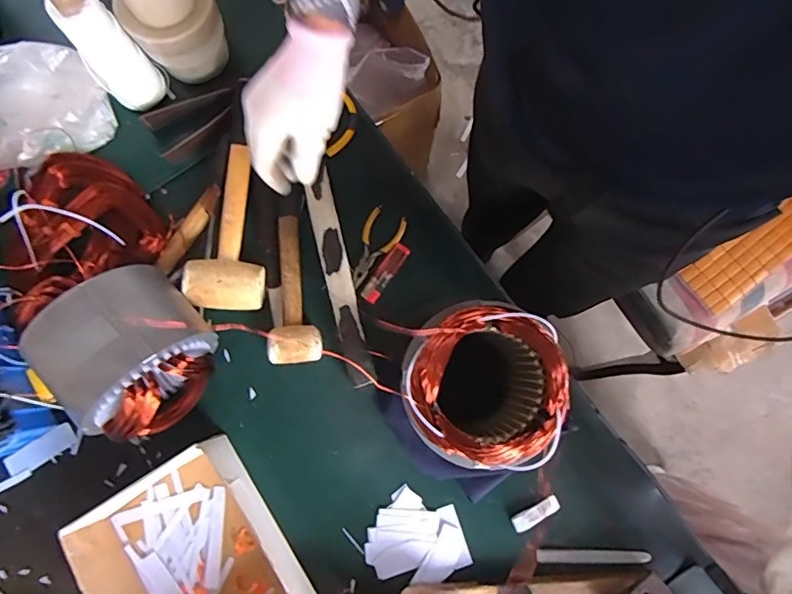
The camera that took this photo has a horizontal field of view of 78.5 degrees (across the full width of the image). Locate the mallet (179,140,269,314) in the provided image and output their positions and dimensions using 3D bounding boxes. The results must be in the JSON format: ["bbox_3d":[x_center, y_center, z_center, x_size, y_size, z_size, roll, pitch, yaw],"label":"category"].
[{"bbox_3d":[-0.205,-0.086,0.598,0.087,0.048,0.203,-2,80,-1],"label":"mallet"}]

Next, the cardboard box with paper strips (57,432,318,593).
[{"bbox_3d":[-0.215,0.307,0.533,0.195,0.071,0.235,-33,81,-6],"label":"cardboard box with paper strips"}]

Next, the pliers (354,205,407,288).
[{"bbox_3d":[-0.025,-0.063,0.627,0.050,0.005,0.106,20,80,3],"label":"pliers"}]

